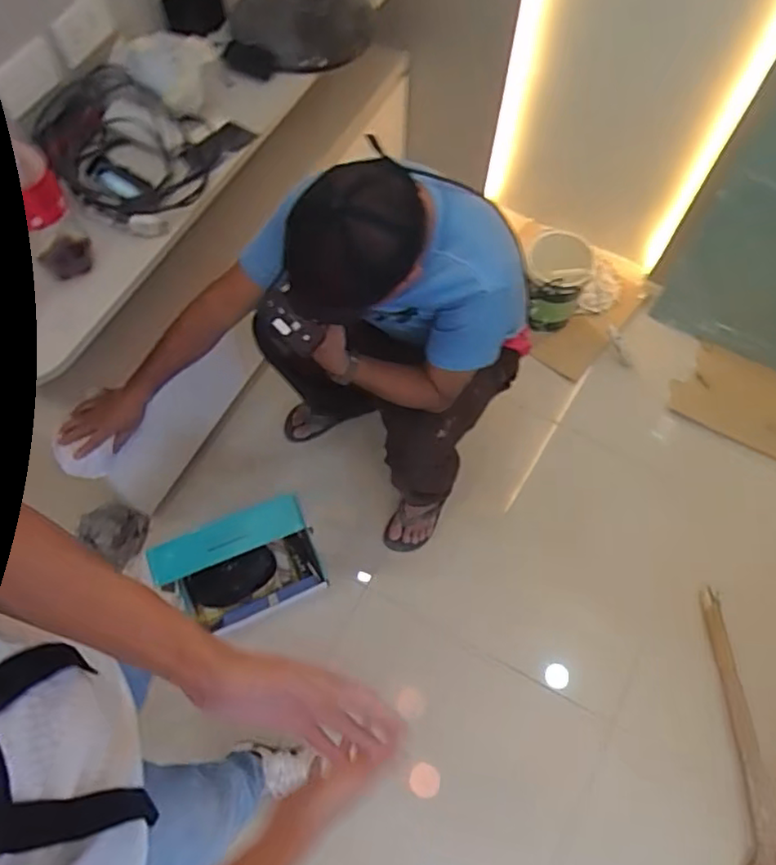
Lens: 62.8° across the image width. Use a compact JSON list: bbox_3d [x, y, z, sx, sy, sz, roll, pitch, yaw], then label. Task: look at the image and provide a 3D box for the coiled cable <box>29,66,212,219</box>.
[{"bbox_3d":[-0.452,-0.498,1.099,0.260,0.092,0.284,0,65,0],"label":"coiled cable"}]

